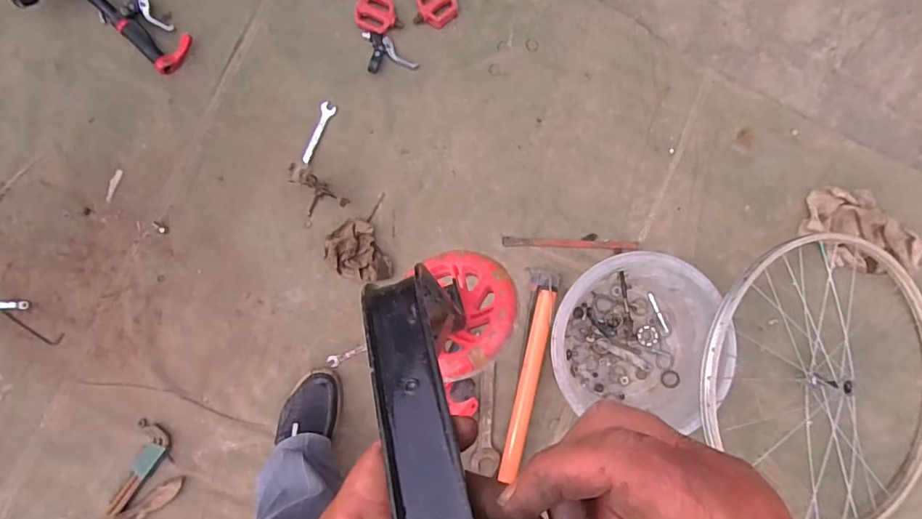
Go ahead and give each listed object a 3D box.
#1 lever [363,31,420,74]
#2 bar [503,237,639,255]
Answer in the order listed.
[{"bbox_3d":[-0.137,-0.407,1.029,0.094,0.022,0.075,-10,87,-7],"label":"lever"},{"bbox_3d":[0.228,-0.030,1.072,0.286,0.007,0.024,2,86,-6],"label":"bar"}]

